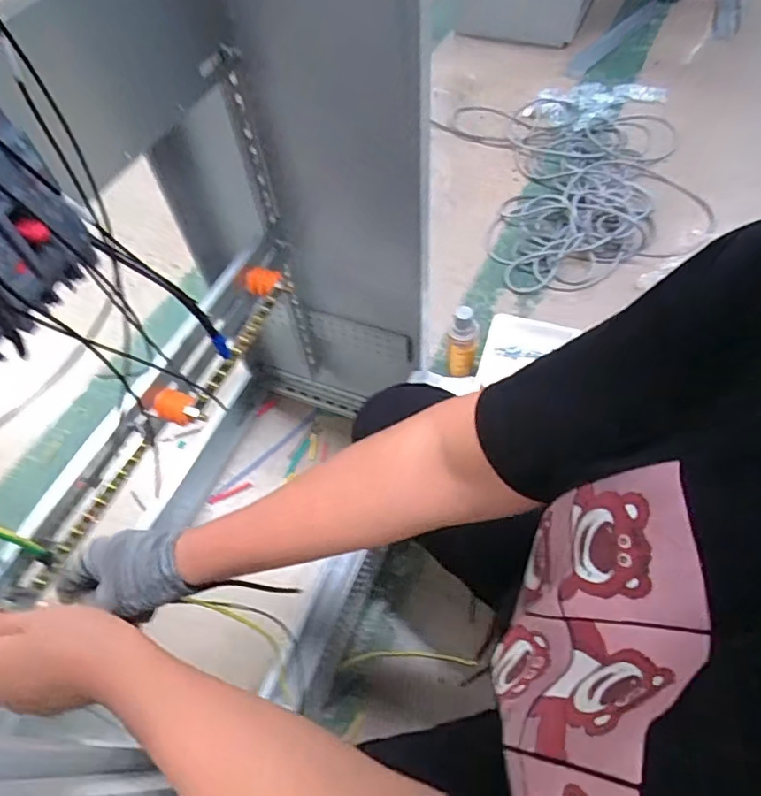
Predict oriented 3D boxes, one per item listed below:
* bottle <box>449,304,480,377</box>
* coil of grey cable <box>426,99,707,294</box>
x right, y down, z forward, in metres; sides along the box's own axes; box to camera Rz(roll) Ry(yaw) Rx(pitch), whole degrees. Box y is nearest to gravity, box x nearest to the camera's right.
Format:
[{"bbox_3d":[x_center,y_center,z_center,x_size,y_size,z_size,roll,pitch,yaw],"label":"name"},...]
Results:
[{"bbox_3d":[0.154,-0.099,1.028,0.055,0.172,0.045,10,59,9],"label":"bottle"},{"bbox_3d":[0.518,-0.583,1.409,0.638,0.055,0.691,-16,58,-6],"label":"coil of grey cable"}]

